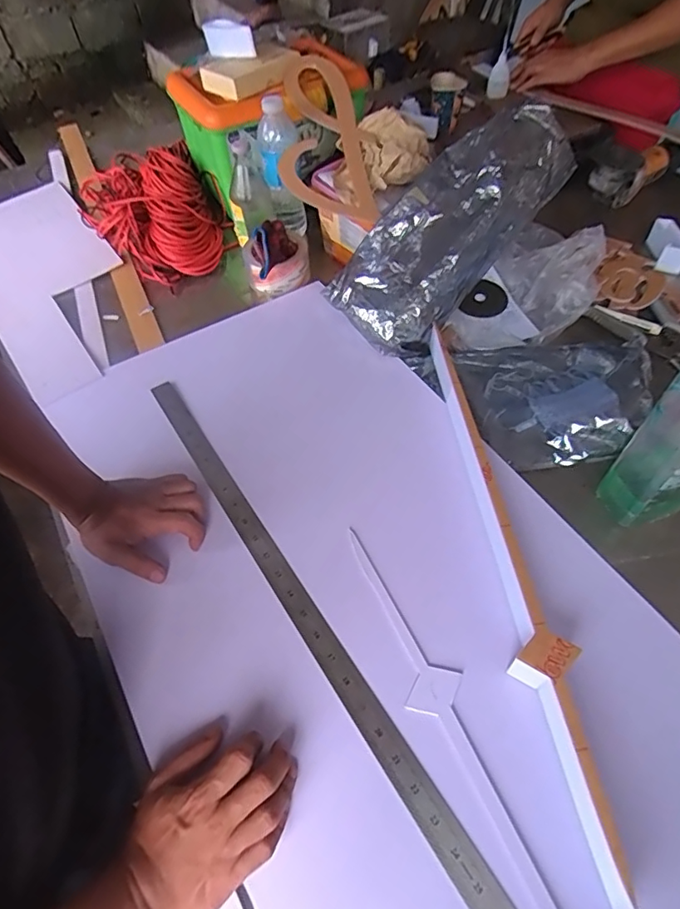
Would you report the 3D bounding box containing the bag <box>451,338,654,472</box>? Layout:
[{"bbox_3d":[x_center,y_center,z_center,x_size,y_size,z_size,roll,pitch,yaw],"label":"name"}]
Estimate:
[{"bbox_3d":[0.257,-0.070,0.643,0.223,0.050,0.180,6,54,6],"label":"bag"}]

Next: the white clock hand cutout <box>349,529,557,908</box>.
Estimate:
[{"bbox_3d":[0.103,0.249,0.451,0.043,0.009,0.420,-20,56,-13],"label":"white clock hand cutout"}]

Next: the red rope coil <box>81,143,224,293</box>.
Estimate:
[{"bbox_3d":[-0.327,-0.429,0.902,0.208,0.092,0.333,-24,57,-15],"label":"red rope coil"}]

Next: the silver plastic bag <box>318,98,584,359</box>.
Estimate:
[{"bbox_3d":[0.145,-0.305,0.718,0.349,0.113,0.159,-47,61,7],"label":"silver plastic bag"}]

